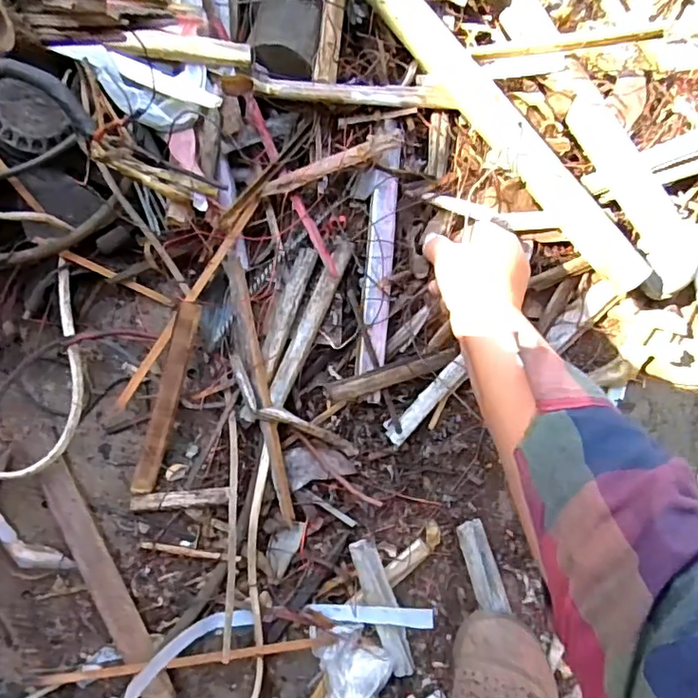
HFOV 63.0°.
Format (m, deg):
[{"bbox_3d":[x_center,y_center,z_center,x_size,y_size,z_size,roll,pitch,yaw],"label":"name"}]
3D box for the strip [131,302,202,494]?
[{"bbox_3d":[-0.145,0.042,0.453,0.018,0.009,0.159,17,100,-2],"label":"strip"}]

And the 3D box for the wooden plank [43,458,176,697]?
[{"bbox_3d":[-0.194,0.189,0.459,0.026,0.016,0.206,-27,91,-7],"label":"wooden plank"}]

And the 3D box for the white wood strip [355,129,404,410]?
[{"bbox_3d":[0.027,-0.075,0.478,0.023,0.013,0.234,5,88,-3],"label":"white wood strip"}]

